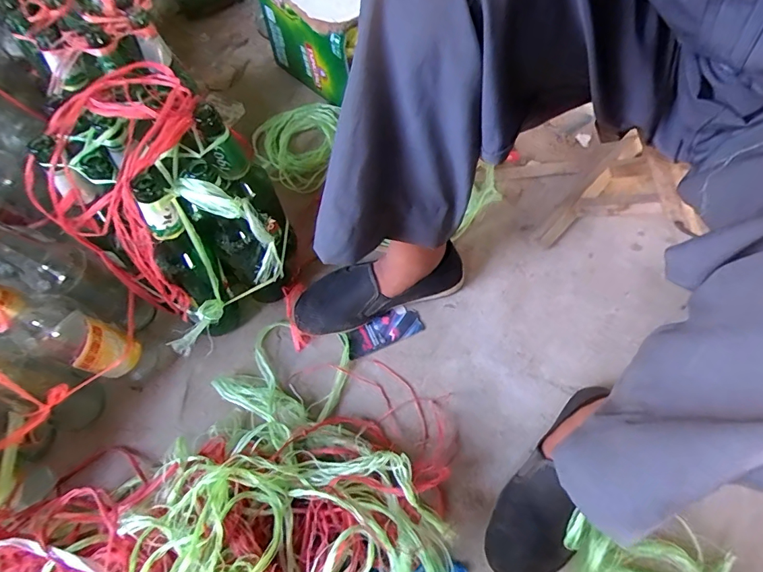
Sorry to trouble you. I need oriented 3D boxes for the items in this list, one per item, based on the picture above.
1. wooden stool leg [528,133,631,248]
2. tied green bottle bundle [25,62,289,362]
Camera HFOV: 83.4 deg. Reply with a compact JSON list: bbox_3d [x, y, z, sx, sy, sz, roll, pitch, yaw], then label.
[{"bbox_3d":[0.335,-0.160,0.709,0.034,0.035,0.270,37,69,18],"label":"wooden stool leg"},{"bbox_3d":[-0.248,-0.086,0.551,0.239,0.266,0.223,-1,63,2],"label":"tied green bottle bundle"}]

